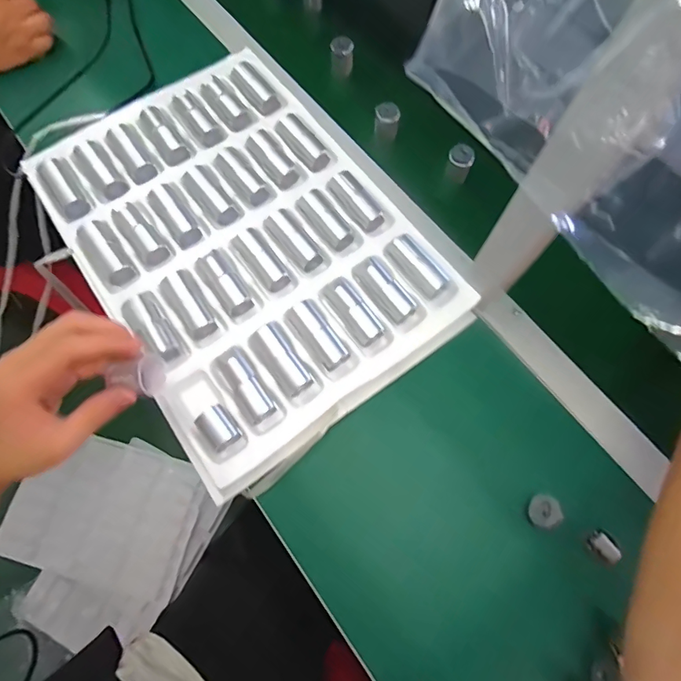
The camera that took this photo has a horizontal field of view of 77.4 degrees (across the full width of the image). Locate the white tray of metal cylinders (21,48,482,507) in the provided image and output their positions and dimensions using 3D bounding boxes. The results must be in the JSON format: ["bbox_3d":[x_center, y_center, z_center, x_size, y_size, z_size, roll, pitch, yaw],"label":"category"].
[{"bbox_3d":[-0.109,-0.115,0.475,0.320,0.030,0.447,-34,75,-12],"label":"white tray of metal cylinders"}]

